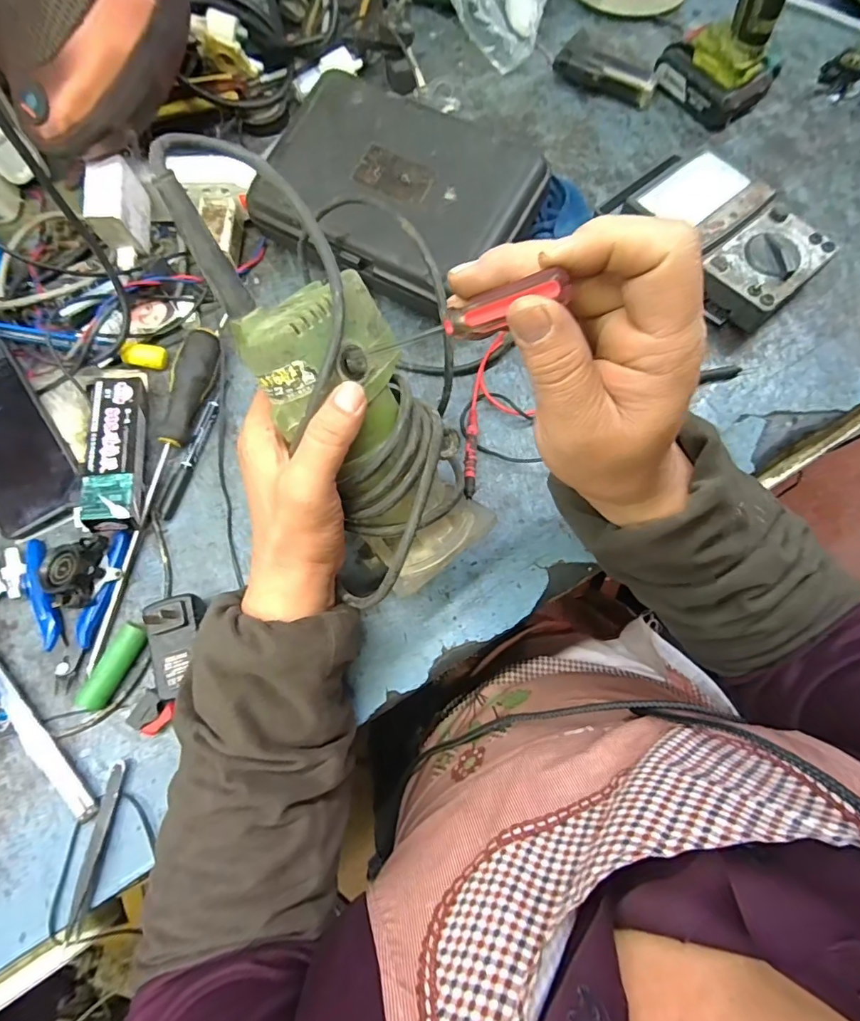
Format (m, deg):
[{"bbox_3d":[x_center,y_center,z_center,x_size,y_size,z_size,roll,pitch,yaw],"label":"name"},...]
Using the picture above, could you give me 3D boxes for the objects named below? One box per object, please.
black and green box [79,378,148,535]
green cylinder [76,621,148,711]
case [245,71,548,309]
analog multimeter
[{"bbox_3d":[-0.263,-0.049,0.412,0.041,0.039,0.137,-8,73,-2],"label":"black and green box"},{"bbox_3d":[-0.236,0.117,0.369,0.018,0.019,0.065,26,75,8],"label":"green cylinder"},{"bbox_3d":[-0.034,-0.282,0.431,0.228,0.041,0.156,32,76,9],"label":"case"},{"bbox_3d":[0.272,-0.258,0.464,0.111,0.048,0.177,-38,77,-10],"label":"analog multimeter"}]

